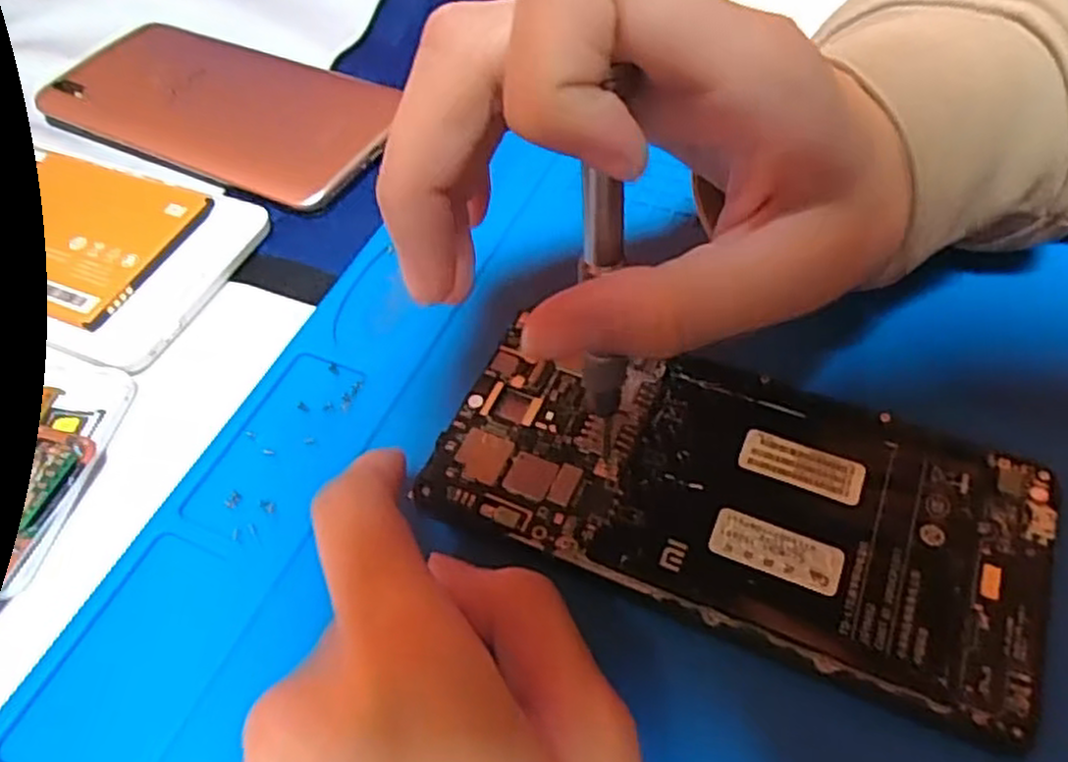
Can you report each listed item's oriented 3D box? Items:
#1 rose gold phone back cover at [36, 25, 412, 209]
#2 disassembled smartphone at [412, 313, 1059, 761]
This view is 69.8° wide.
[{"bbox_3d":[-0.127,-0.112,0.311,0.151,0.006,0.077,20,58,17],"label":"rose gold phone back cover"},{"bbox_3d":[0.048,0.028,0.193,0.145,0.004,0.073,16,56,14],"label":"disassembled smartphone"}]

